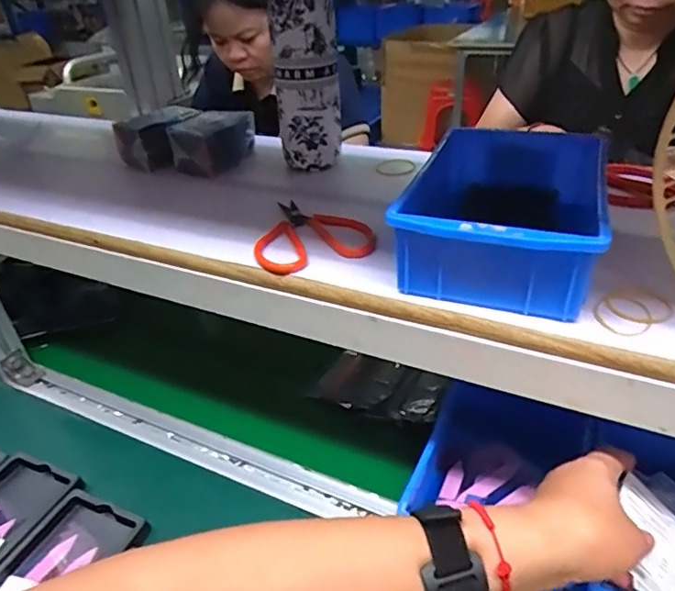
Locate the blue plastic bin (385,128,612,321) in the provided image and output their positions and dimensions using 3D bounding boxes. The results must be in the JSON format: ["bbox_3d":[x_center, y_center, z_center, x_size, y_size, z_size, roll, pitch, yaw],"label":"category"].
[{"bbox_3d":[0.122,-0.063,0.397,0.122,0.063,0.189,8,35,17],"label":"blue plastic bin"}]

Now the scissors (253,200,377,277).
[{"bbox_3d":[-0.028,-0.054,0.454,0.099,0.013,0.106,-16,36,-18],"label":"scissors"}]

